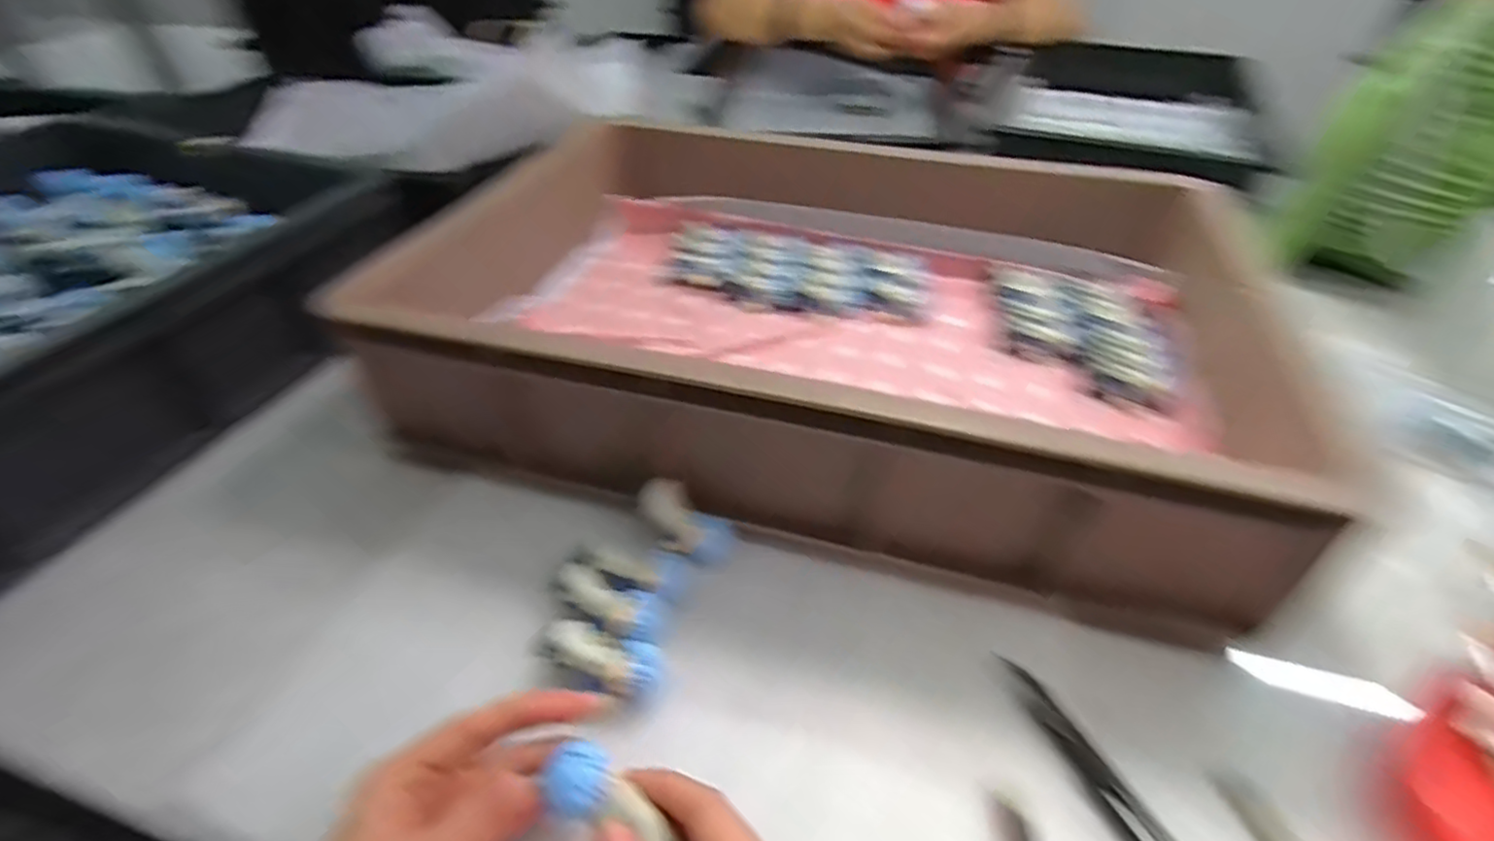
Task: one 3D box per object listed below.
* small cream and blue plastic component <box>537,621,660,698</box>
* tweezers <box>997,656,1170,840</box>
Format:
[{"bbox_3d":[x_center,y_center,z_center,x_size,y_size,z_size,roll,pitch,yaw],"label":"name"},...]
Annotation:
[{"bbox_3d":[-0.076,0.124,0.351,0.062,0.020,0.028,13,44,14],"label":"small cream and blue plastic component"},{"bbox_3d":[0.172,0.175,0.314,0.017,0.004,0.138,-18,45,-18],"label":"tweezers"}]

